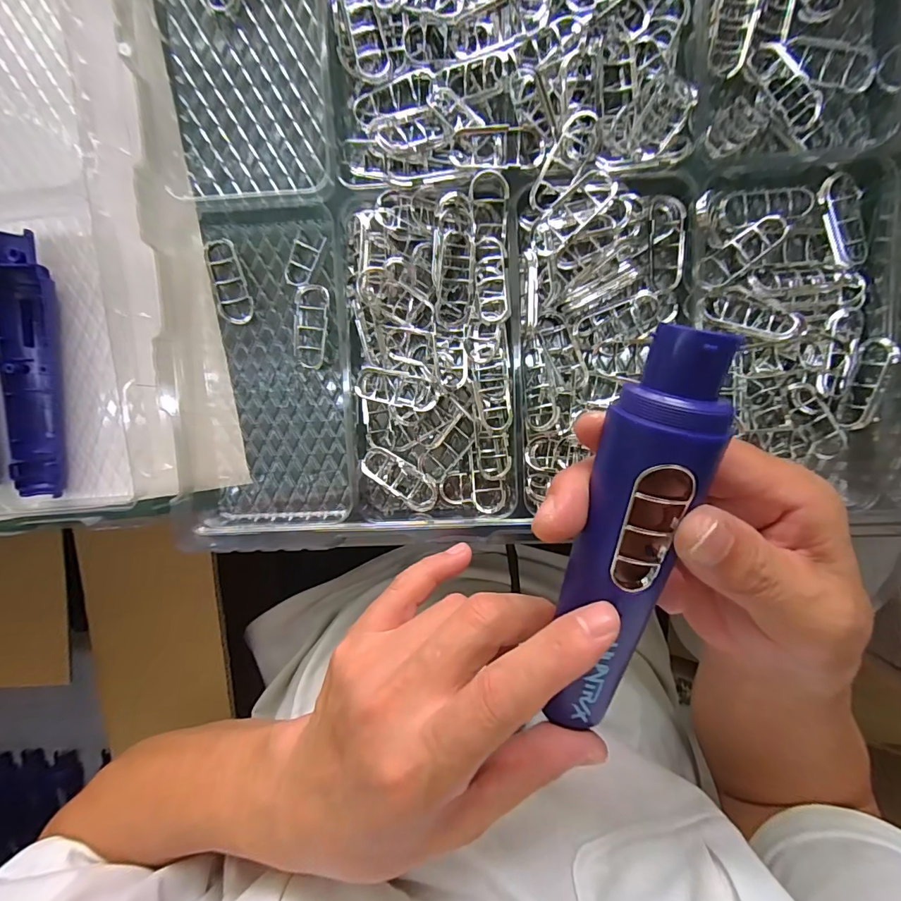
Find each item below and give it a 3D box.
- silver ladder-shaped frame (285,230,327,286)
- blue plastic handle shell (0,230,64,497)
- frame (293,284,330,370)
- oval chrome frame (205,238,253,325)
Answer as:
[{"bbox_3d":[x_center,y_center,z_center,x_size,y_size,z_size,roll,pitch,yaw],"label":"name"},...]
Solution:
[{"bbox_3d":[-0.094,-0.121,0.291,0.019,0.005,0.034,23,97,0],"label":"silver ladder-shaped frame"},{"bbox_3d":[-0.276,-0.052,0.301,0.034,0.019,0.164,5,97,3],"label":"blue plastic handle shell"},{"bbox_3d":[-0.089,-0.079,0.294,0.023,0.009,0.052,5,97,3],"label":"frame"},{"bbox_3d":[-0.142,-0.108,0.292,0.021,0.008,0.056,-14,95,5],"label":"oval chrome frame"}]

